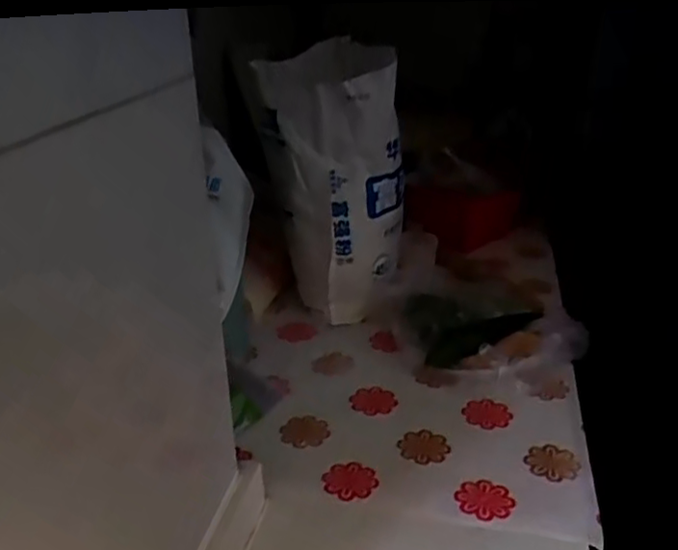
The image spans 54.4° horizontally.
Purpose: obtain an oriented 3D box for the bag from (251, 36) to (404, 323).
[{"bbox_3d":[-0.005,-0.110,0.923,0.188,0.382,0.096,1,26,4],"label":"bag"}]

